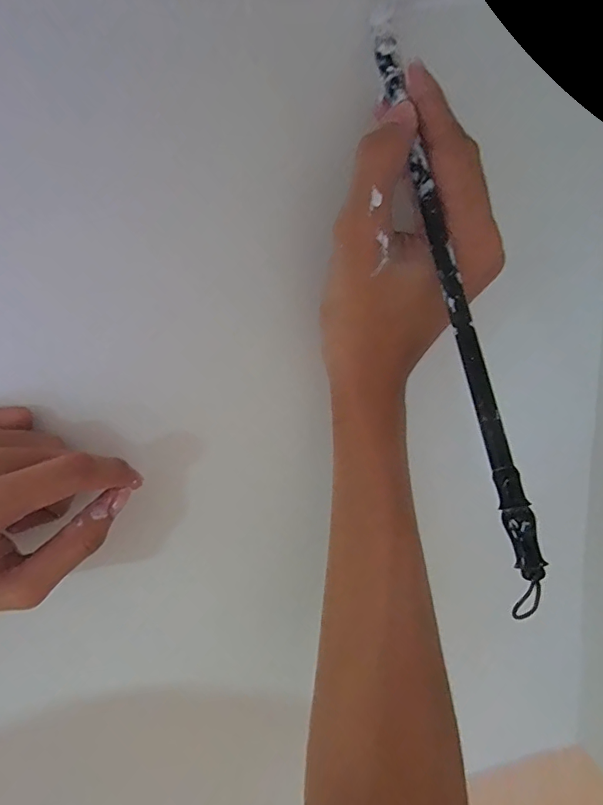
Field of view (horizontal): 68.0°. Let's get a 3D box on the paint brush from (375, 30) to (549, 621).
[{"bbox_3d":[0.057,-0.047,0.174,0.013,0.239,0.005,-7,-15,-12],"label":"paint brush"}]

